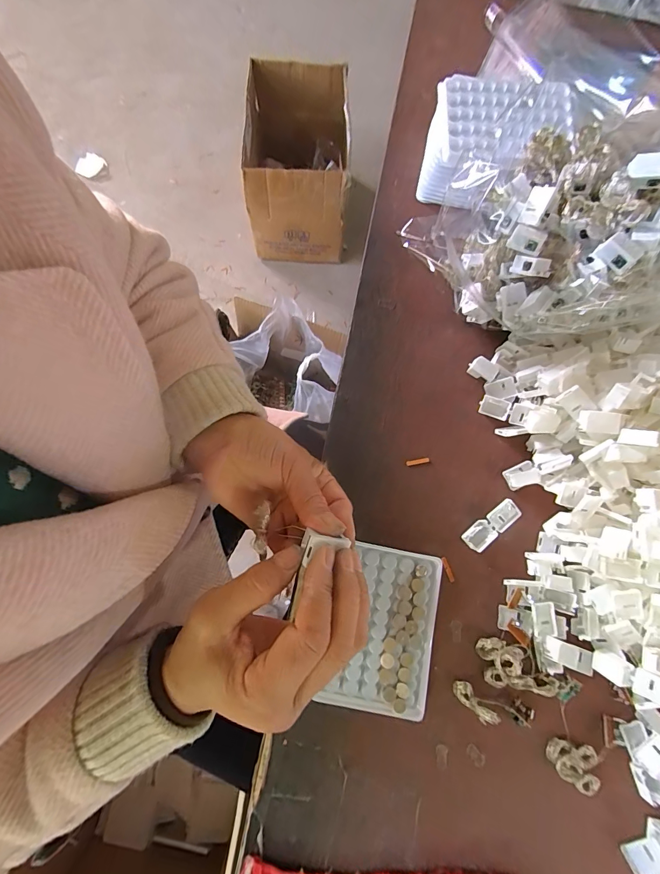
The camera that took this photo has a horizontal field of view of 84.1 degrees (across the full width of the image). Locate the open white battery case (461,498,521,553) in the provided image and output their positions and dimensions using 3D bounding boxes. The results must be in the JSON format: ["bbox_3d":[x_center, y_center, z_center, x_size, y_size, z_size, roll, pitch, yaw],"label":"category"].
[{"bbox_3d":[0.148,0.081,0.334,0.056,0.011,0.020,-39,81,-9],"label":"open white battery case"}]

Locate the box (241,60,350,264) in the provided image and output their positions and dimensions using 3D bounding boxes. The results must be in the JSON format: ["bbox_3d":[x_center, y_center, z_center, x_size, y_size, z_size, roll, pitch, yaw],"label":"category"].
[{"bbox_3d":[-0.090,-0.780,1.076,0.269,0.297,0.417,0,78,-1],"label":"box"}]

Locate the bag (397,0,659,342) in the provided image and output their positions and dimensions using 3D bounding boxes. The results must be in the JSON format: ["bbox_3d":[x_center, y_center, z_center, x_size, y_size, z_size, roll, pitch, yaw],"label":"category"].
[{"bbox_3d":[0.195,-0.232,0.332,0.218,0.147,0.297,-12,78,-4],"label":"bag"}]

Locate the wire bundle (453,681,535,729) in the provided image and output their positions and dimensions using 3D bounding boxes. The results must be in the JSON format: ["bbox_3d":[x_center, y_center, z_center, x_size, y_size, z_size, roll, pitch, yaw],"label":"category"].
[{"bbox_3d":[0.136,0.223,0.302,0.068,0.018,0.021,18,78,3],"label":"wire bundle"}]

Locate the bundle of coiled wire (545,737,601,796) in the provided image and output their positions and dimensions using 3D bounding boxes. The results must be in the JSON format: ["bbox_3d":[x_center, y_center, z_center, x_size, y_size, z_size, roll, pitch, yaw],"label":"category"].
[{"bbox_3d":[0.199,0.269,0.298,0.040,0.009,0.034,10,78,1],"label":"bundle of coiled wire"}]

